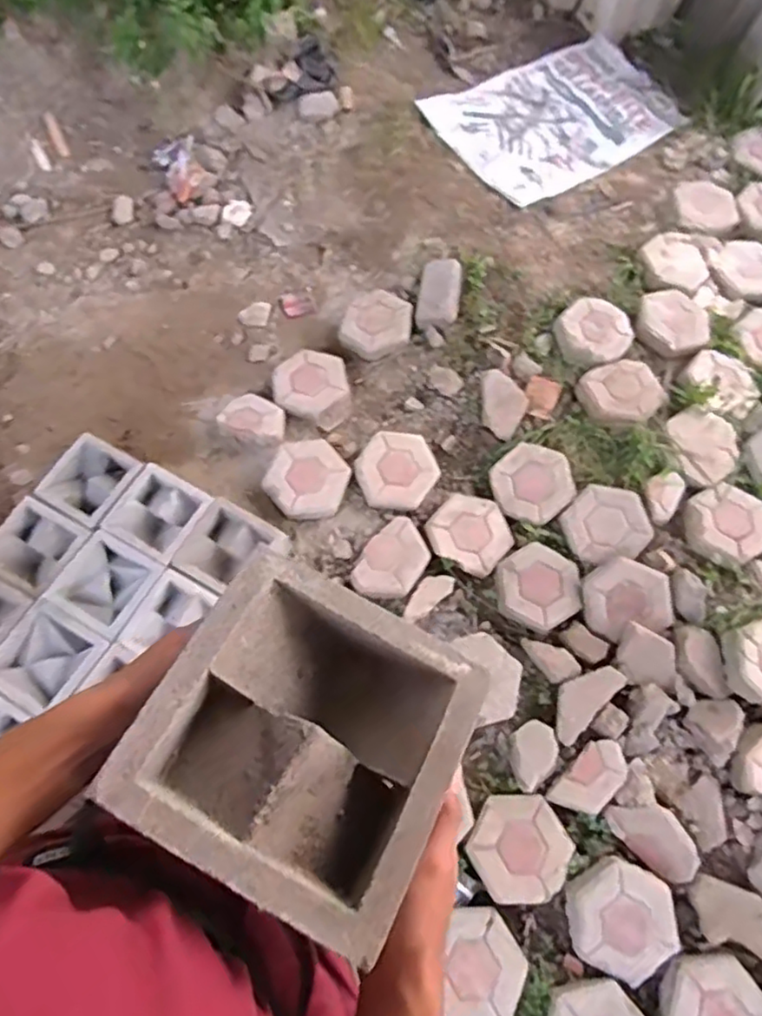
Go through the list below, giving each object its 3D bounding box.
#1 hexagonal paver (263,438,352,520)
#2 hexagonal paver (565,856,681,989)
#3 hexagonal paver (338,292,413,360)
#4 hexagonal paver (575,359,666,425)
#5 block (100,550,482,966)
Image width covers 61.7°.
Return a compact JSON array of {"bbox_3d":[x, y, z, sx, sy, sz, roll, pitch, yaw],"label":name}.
[{"bbox_3d":[-0.191,-0.077,1.636,0.208,0.066,0.219,-36,73,-14],"label":"hexagonal paver"},{"bbox_3d":[0.486,0.823,1.270,0.210,0.058,0.216,-9,68,-4],"label":"hexagonal paver"},{"bbox_3d":[-0.015,-0.535,1.848,0.204,0.038,0.226,8,68,3],"label":"hexagonal paver"},{"bbox_3d":[0.647,-0.301,1.707,0.215,0.040,0.179,-19,69,-11],"label":"hexagonal paver"},{"bbox_3d":[-0.048,0.156,0.442,0.195,0.074,0.194,27,70,10],"label":"block"}]

